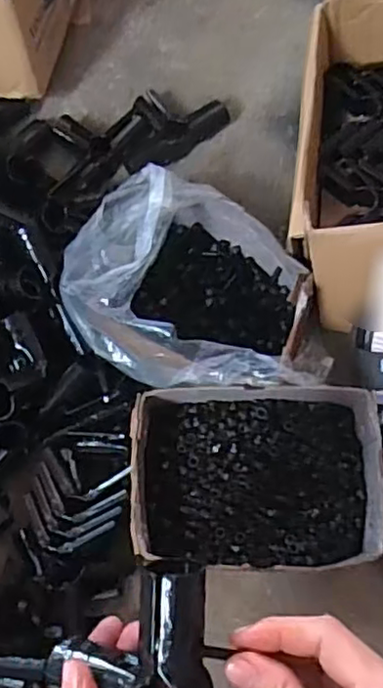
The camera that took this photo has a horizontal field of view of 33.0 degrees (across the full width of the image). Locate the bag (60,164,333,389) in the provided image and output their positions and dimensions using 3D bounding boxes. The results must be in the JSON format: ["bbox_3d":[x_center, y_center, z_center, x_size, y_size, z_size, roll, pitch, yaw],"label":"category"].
[{"bbox_3d":[0.013,-0.039,0.618,0.237,0.141,0.185,24,74,9],"label":"bag"}]

